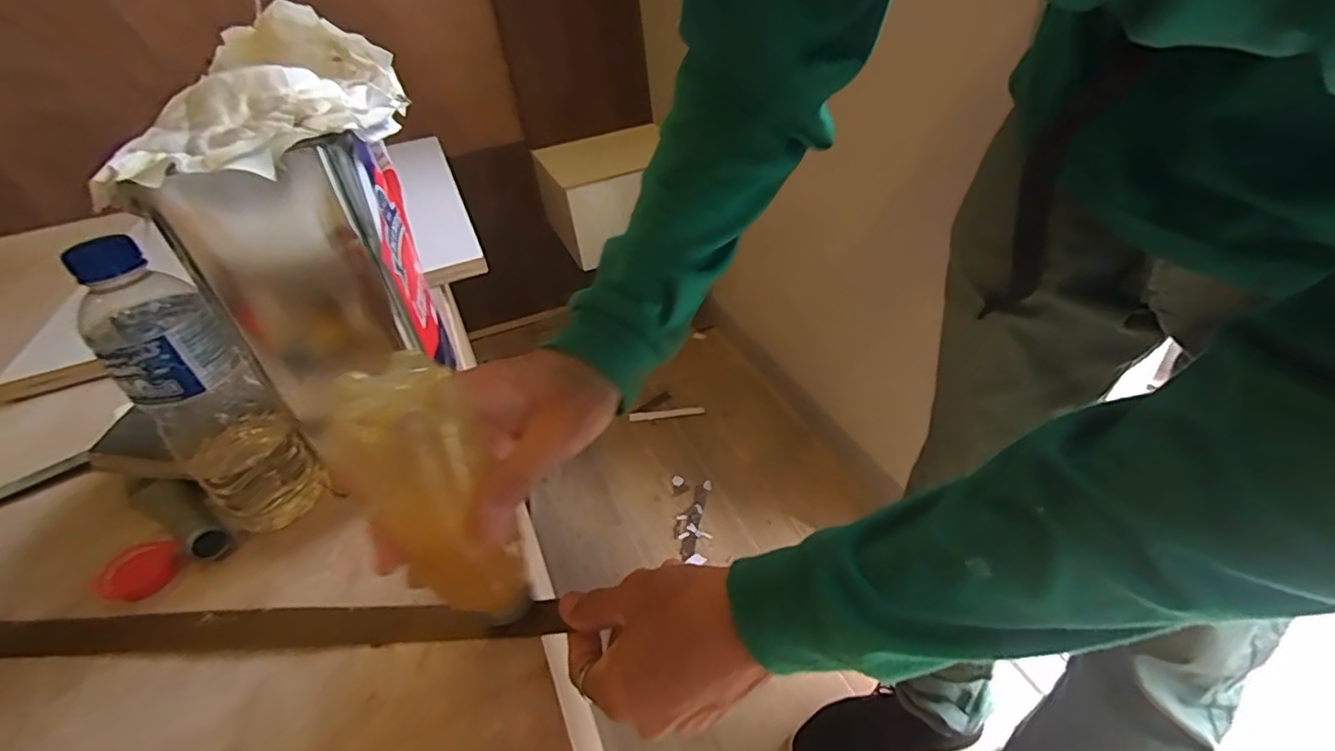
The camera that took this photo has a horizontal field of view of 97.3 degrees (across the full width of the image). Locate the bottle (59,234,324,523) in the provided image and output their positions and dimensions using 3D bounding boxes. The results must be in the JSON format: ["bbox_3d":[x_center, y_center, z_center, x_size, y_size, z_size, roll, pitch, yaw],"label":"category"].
[{"bbox_3d":[-0.297,0.013,0.374,0.054,0.197,0.062,26,48,36],"label":"bottle"}]

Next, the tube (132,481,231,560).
[{"bbox_3d":[-0.351,0.095,0.423,0.118,0.023,0.031,17,44,28],"label":"tube"}]

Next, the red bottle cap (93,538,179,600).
[{"bbox_3d":[-0.350,0.130,0.388,0.042,0.013,0.037,-9,38,-3],"label":"red bottle cap"}]

